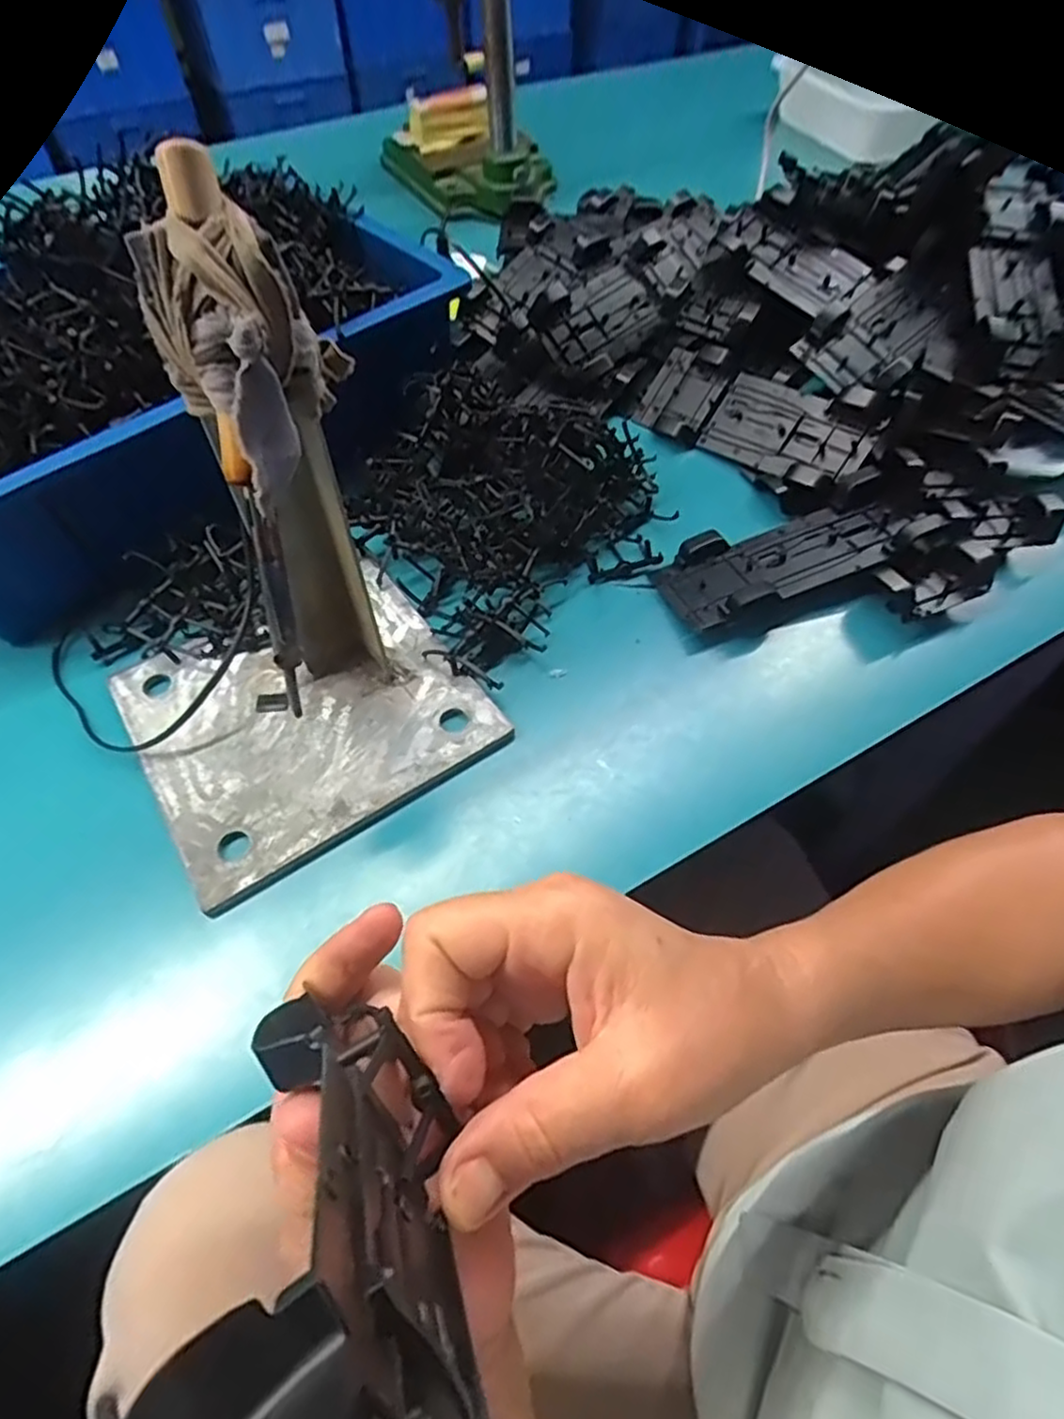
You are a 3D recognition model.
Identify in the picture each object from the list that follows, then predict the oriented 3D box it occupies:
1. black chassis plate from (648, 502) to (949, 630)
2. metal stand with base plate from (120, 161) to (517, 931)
[{"bbox_3d":[0.179,-0.111,0.490,0.186,0.019,0.075,-19,52,-7],"label":"black chassis plate"},{"bbox_3d":[-0.142,-0.072,0.341,0.192,0.255,0.189,-30,60,-19],"label":"metal stand with base plate"}]

